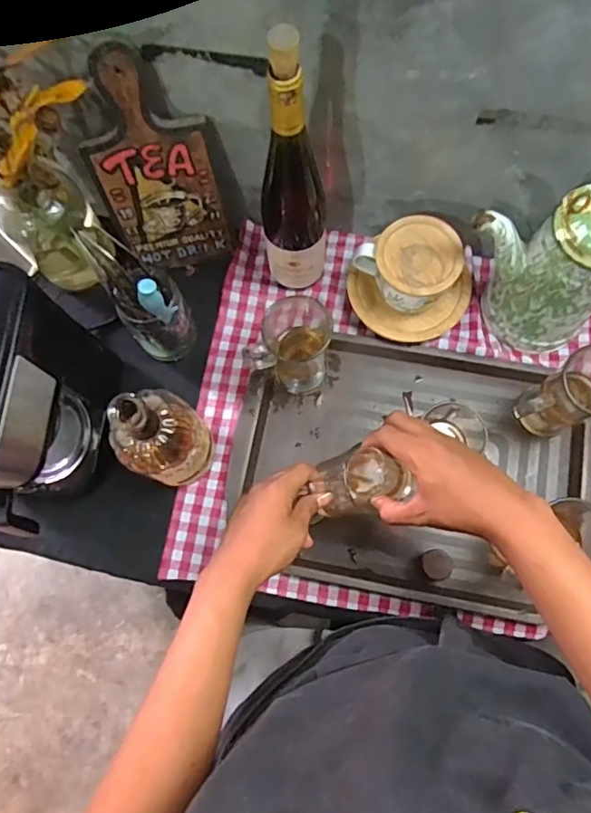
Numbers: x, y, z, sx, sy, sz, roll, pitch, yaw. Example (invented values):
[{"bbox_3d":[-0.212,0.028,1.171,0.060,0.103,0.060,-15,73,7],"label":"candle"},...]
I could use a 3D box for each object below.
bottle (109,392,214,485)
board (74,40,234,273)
[{"bbox_3d":[-0.142,0.036,0.592,0.076,0.208,0.087,32,79,9],"label":"bottle"},{"bbox_3d":[-0.155,-0.269,0.631,0.142,0.269,0.019,-11,58,-1],"label":"board"}]

